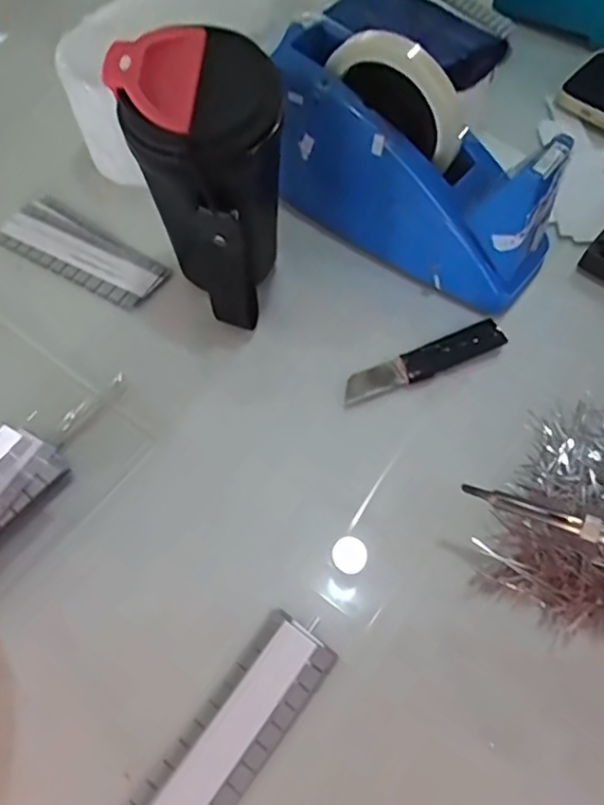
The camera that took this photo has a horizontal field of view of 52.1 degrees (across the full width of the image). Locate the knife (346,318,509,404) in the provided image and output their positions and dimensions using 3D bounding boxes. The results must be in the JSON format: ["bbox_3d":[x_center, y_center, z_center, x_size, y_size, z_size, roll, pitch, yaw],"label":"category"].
[{"bbox_3d":[0.076,-0.026,0.391,0.108,0.014,0.021,-21,65,-12],"label":"knife"}]

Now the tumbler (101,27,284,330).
[{"bbox_3d":[-0.054,-0.120,0.366,0.082,0.149,0.091,-2,62,-2],"label":"tumbler"}]

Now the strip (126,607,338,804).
[{"bbox_3d":[-0.036,0.162,0.294,0.039,0.004,0.127,35,67,16],"label":"strip"}]

